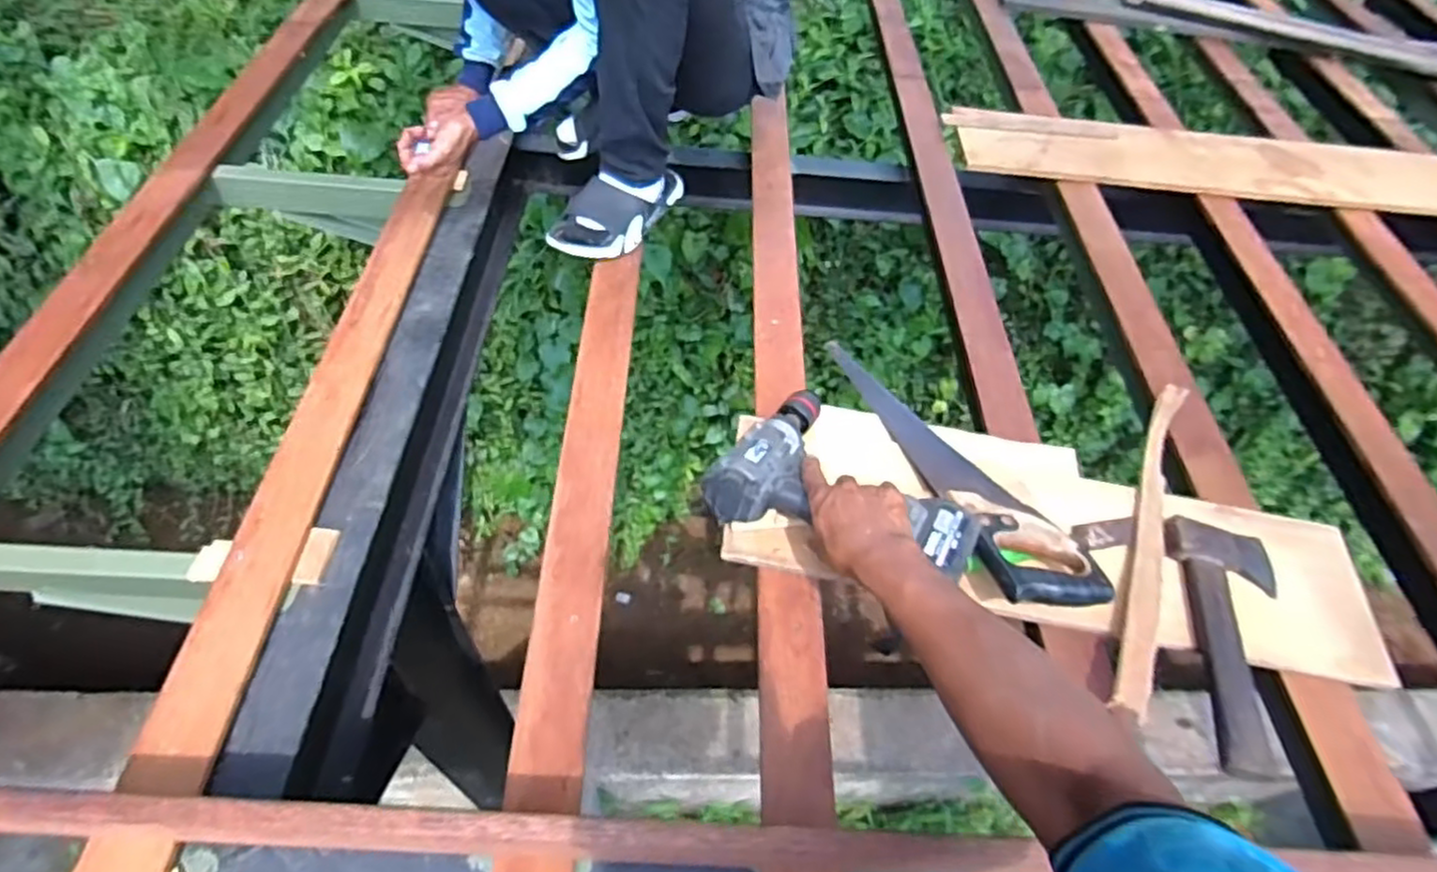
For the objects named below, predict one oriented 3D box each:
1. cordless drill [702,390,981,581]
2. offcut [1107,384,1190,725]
[{"bbox_3d":[0.139,0.055,0.721,0.248,0.067,0.206,32,57,17],"label":"cordless drill"},{"bbox_3d":[0.493,0.100,0.806,0.036,0.027,0.482,25,55,12],"label":"offcut"}]

